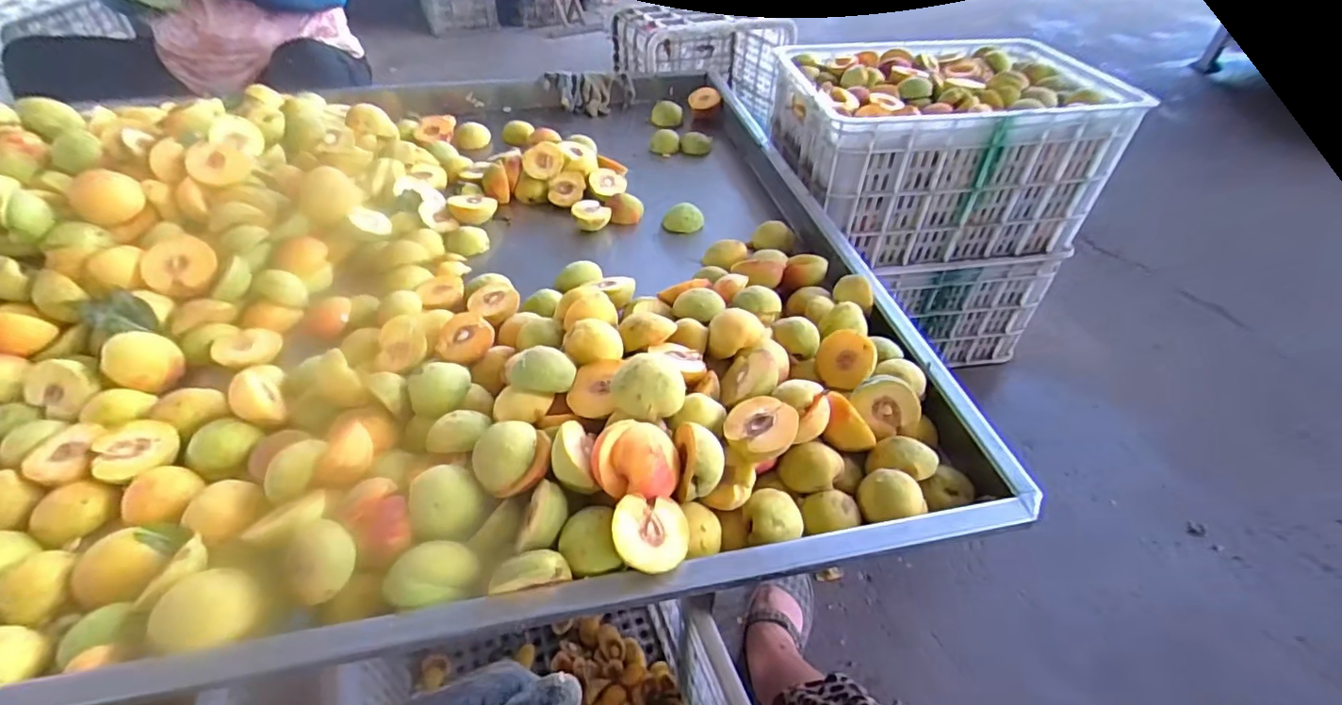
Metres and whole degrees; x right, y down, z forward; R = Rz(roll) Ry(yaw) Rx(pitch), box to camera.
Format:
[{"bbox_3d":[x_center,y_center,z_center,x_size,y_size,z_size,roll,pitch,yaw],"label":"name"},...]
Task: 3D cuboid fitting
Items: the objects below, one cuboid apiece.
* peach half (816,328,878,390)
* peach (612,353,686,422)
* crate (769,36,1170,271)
[{"bbox_3d":[0.186,0.009,0.615,0.061,0.059,0.029,14,-5,39],"label":"peach half"},{"bbox_3d":[-0.021,0.031,0.517,0.063,0.046,0.058,-27,50,-27],"label":"peach"},{"bbox_3d":[0.507,-0.402,1.161,0.603,0.288,0.403,-7,44,-9],"label":"crate"}]

